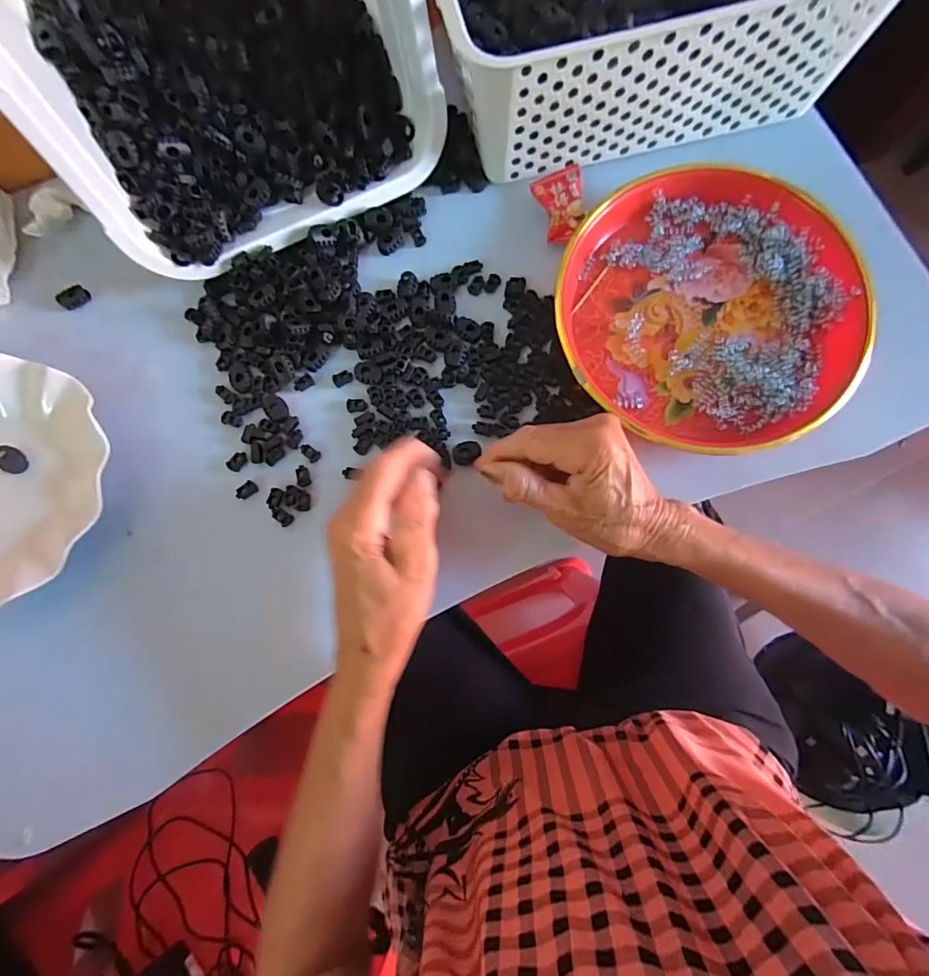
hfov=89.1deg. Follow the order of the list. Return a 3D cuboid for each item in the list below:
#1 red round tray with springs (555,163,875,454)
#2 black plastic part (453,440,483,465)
[{"bbox_3d":[0.180,-0.136,0.352,0.213,0.031,0.206,0,81,0],"label":"red round tray with springs"},{"bbox_3d":[0.002,-0.026,0.351,0.020,0.004,0.017,-3,81,0],"label":"black plastic part"}]

